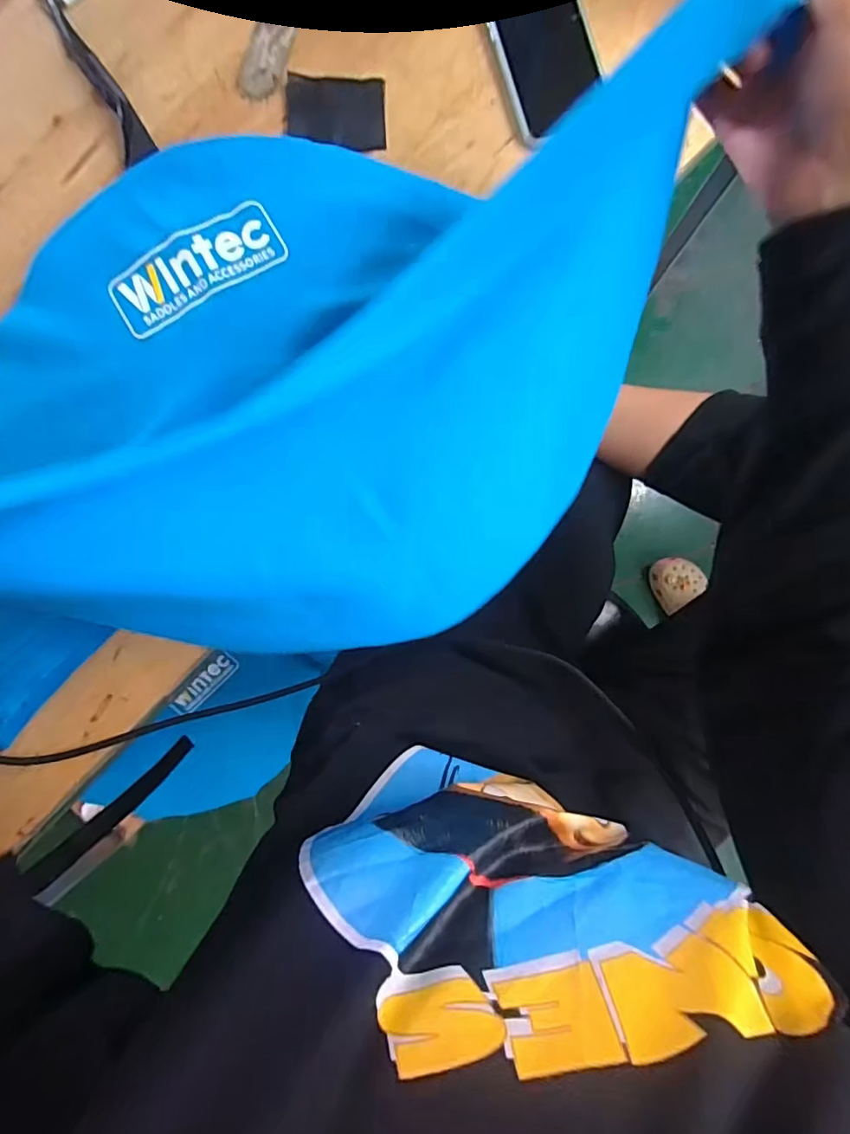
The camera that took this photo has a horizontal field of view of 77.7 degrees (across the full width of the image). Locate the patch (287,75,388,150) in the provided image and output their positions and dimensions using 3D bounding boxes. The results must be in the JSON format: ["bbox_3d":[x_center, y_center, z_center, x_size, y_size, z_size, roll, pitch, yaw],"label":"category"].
[{"bbox_3d":[-0.070,-0.360,0.418,0.077,0.008,0.058,3,87,1],"label":"patch"}]

